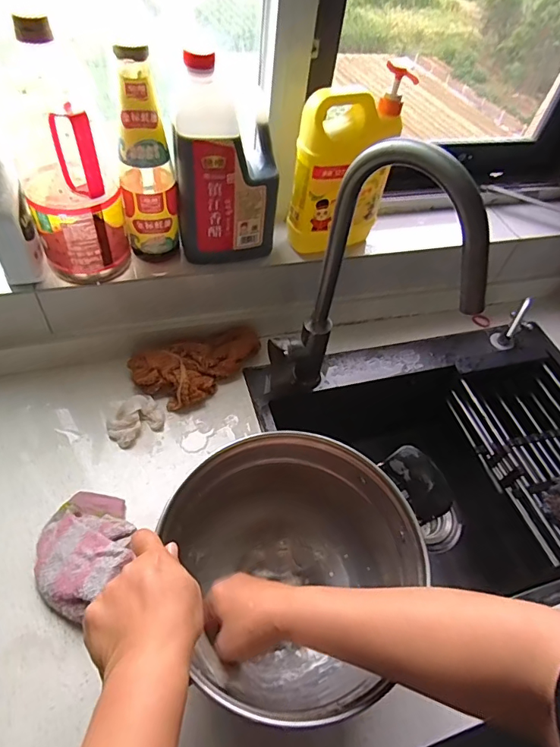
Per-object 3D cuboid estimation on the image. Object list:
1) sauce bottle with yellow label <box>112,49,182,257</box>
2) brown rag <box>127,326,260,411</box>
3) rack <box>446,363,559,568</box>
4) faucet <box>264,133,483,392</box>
[{"bbox_3d":[-0.172,-0.263,0.591,0.071,0.261,0.060,-10,55,-14],"label":"sauce bottle with yellow label"},{"bbox_3d":[-0.127,-0.025,0.730,0.116,0.042,0.201,40,58,22],"label":"brown rag"},{"bbox_3d":[0.451,0.135,0.787,0.198,0.073,0.325,-12,55,-16],"label":"rack"},{"bbox_3d":[0.106,-0.069,0.571,0.220,0.428,0.063,31,55,16],"label":"faucet"}]

